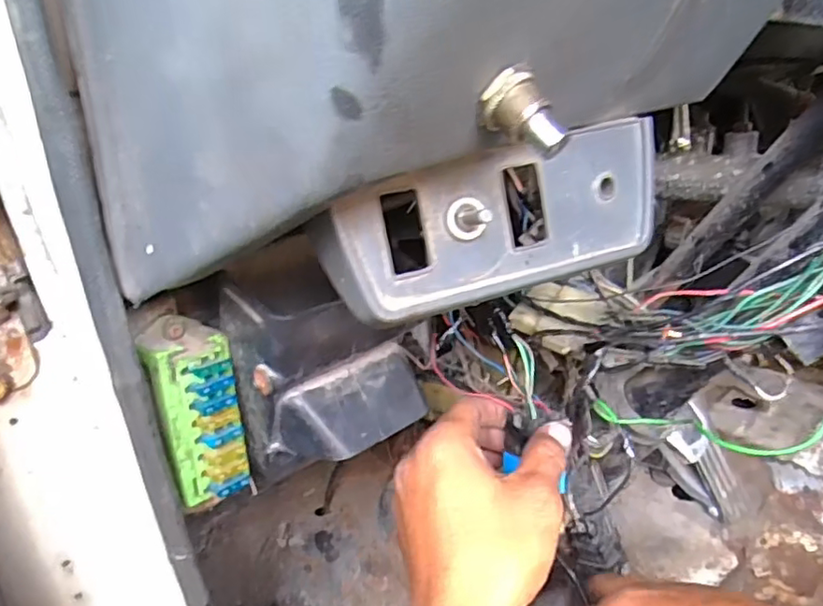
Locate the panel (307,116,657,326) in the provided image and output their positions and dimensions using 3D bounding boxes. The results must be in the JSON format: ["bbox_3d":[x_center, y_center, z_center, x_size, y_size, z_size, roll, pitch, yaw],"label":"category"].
[{"bbox_3d":[0.036,-0.031,0.228,0.140,0.052,0.019,-14,21,-19],"label":"panel"}]

